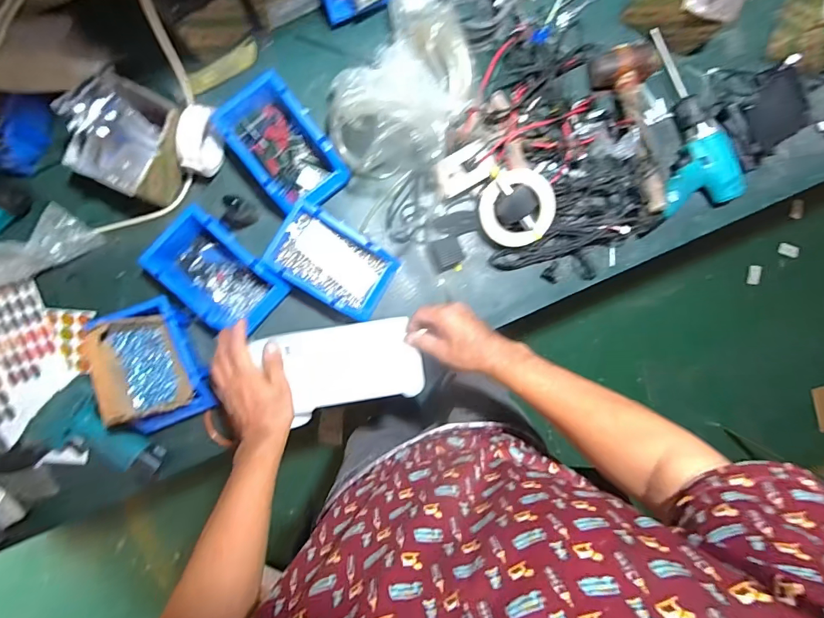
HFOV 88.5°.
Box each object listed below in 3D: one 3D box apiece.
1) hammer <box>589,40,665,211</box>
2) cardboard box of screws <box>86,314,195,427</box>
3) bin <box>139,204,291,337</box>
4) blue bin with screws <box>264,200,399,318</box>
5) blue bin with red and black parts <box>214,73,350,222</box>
[{"bbox_3d":[0.356,-0.293,0.687,0.109,0.063,0.277,-2,92,-4],"label":"hammer"},{"bbox_3d":[-0.387,0.082,0.601,0.056,0.106,0.141,-14,90,31],"label":"cardboard box of screws"},{"bbox_3d":[-0.298,-0.053,0.657,0.188,0.074,0.124,40,89,-4],"label":"bin"},{"bbox_3d":[-0.122,-0.071,0.661,0.179,0.061,0.117,30,90,-4],"label":"blue bin with screws"},{"bbox_3d":[-0.196,-0.244,0.650,0.118,0.067,0.191,-38,94,-2],"label":"blue bin with red and black parts"}]

